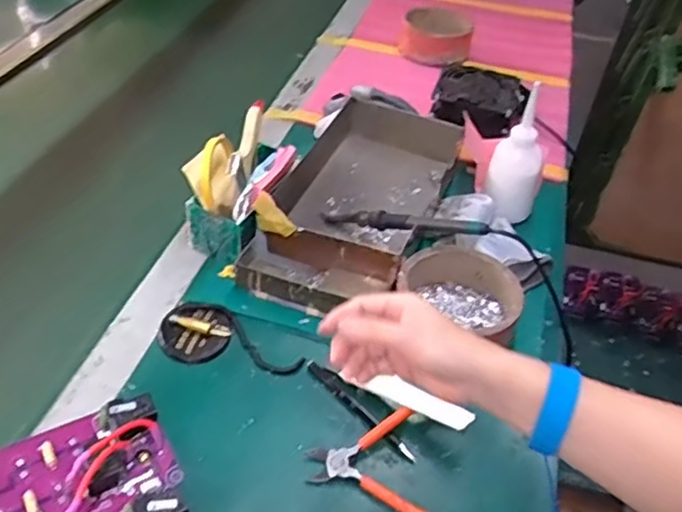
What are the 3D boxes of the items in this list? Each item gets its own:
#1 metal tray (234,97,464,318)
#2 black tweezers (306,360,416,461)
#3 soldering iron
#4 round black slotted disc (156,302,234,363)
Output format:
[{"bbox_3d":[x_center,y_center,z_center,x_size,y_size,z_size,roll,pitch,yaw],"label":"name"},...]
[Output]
[{"bbox_3d":[0.020,-0.068,0.764,0.169,0.062,0.333,17,44,13],"label":"metal tray"},{"bbox_3d":[0.017,0.138,0.591,0.131,0.010,0.014,36,51,29],"label":"black tweezers"},{"bbox_3d":[0.066,-0.036,0.701,0.204,0.021,0.017,7,38,36],"label":"soldering iron"},{"bbox_3d":[-0.143,0.074,0.639,0.072,0.016,0.060,-8,44,-13],"label":"round black slotted disc"}]

